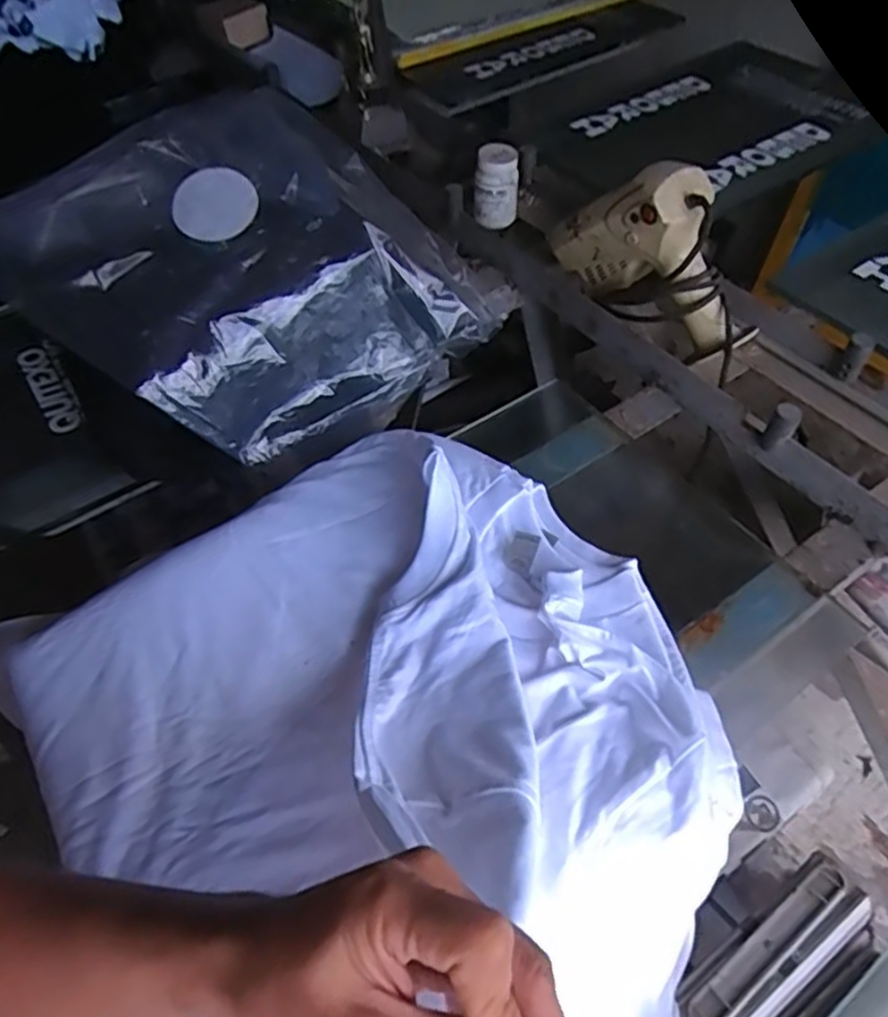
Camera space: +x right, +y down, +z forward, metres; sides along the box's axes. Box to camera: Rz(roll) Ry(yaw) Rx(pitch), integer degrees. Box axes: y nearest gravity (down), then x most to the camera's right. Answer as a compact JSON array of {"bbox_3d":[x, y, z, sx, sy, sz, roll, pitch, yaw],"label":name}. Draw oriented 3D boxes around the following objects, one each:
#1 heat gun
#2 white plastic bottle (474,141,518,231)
[{"bbox_3d":[0.243,-0.308,0.850,0.072,0.190,0.297,-30,56,-19],"label":"heat gun"},{"bbox_3d":[0.078,-0.489,1.081,0.068,0.109,0.057,2,52,4],"label":"white plastic bottle"}]

